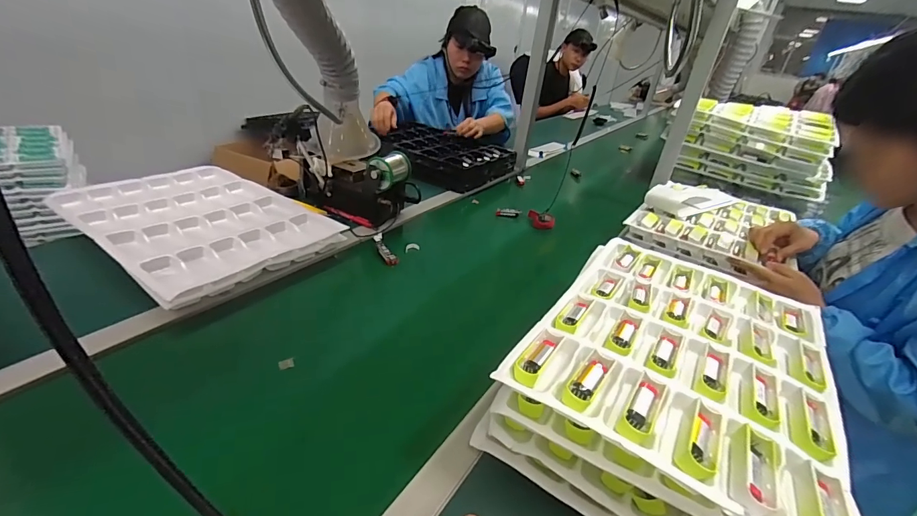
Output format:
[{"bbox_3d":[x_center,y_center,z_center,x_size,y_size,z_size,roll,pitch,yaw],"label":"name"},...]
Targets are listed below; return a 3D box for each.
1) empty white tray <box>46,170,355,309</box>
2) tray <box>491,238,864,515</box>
[{"bbox_3d":[-0.477,-0.071,0.777,0.441,0.050,0.335,24,33,25],"label":"empty white tray"},{"bbox_3d":[0.284,0.101,0.530,0.314,0.028,0.448,23,32,24],"label":"tray"}]

